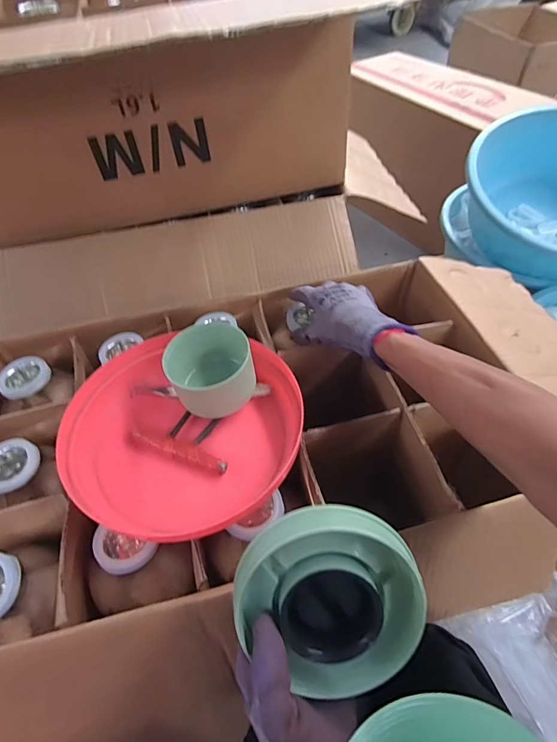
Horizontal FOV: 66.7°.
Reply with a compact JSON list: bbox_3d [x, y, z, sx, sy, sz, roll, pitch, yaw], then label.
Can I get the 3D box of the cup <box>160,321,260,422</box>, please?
[{"bbox_3d":[-0.073,-0.003,0.456,0.090,0.053,0.089,-13,52,-9],"label":"cup"}]

